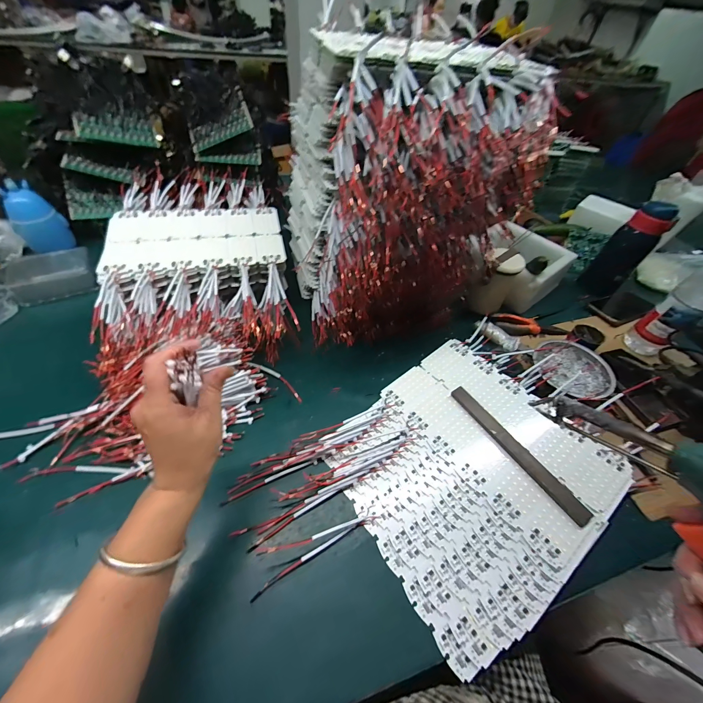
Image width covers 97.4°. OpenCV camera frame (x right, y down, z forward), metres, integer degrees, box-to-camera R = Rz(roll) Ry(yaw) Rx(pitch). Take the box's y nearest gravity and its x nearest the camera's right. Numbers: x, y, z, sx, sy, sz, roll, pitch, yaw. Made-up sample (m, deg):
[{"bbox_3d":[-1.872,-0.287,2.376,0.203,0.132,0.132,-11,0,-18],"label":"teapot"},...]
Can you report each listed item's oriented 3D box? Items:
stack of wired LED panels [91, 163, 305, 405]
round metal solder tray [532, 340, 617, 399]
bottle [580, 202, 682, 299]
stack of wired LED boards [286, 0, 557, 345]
[{"bbox_3d":[-0.290,-0.184,0.608,0.300,0.128,0.444,-9,53,-13],"label":"stack of wired LED panels"},{"bbox_3d":[0.399,0.035,0.557,0.108,0.043,0.122,-20,56,-21],"label":"round metal solder tray"},{"bbox_3d":[0.582,-0.209,0.663,0.076,0.217,0.077,39,55,23],"label":"bottle"},{"bbox_3d":[0.068,-0.245,0.532,0.307,0.392,0.286,-7,52,-12],"label":"stack of wired LED boards"}]

